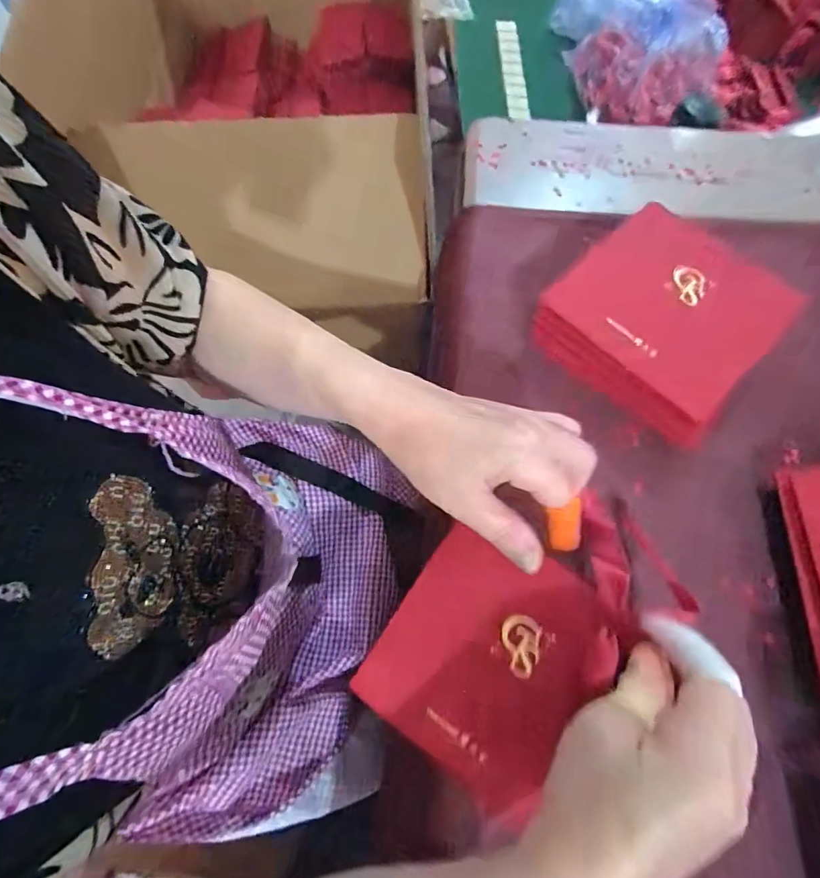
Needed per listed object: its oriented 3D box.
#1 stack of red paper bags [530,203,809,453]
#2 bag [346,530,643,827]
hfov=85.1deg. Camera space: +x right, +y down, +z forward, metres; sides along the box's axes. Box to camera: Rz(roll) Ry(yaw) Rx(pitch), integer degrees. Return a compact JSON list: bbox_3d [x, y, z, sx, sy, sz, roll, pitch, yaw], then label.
[{"bbox_3d":[0.190,-0.094,0.340,0.145,0.043,0.153,40,75,14],"label":"stack of red paper bags"},{"bbox_3d":[0.047,0.131,0.271,0.117,0.020,0.135,32,92,27],"label":"bag"}]

